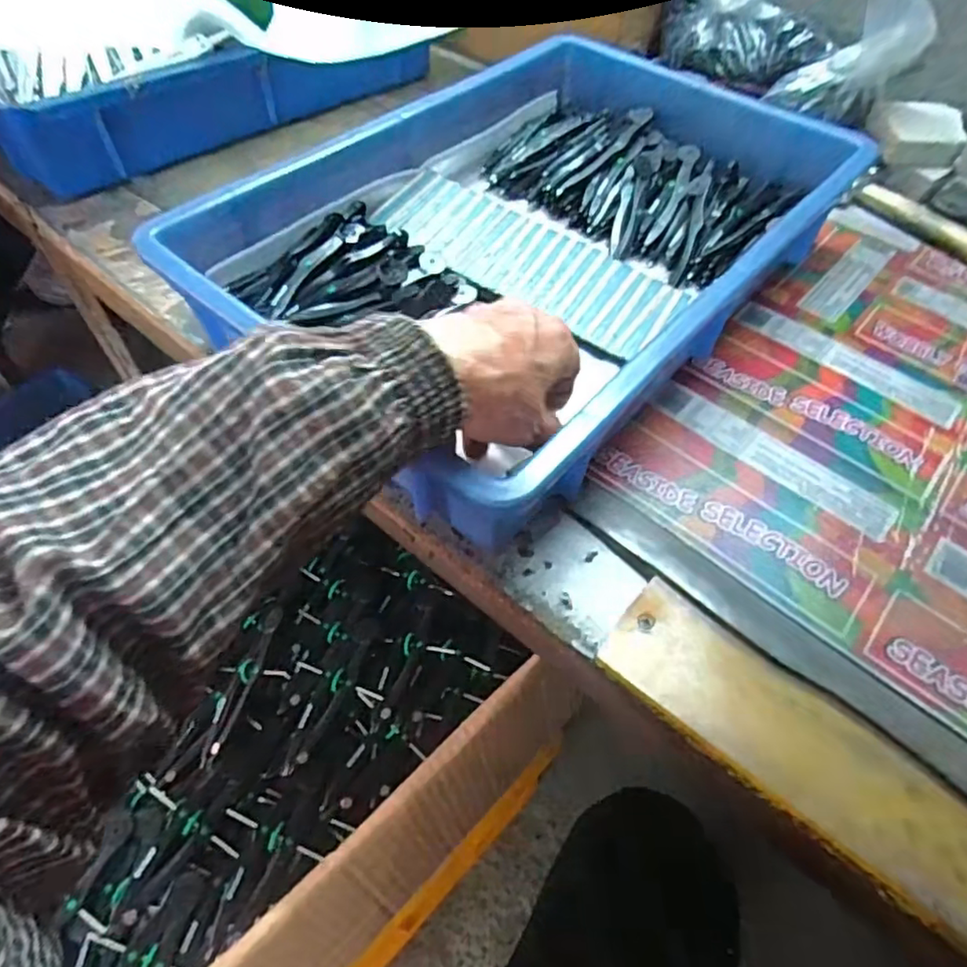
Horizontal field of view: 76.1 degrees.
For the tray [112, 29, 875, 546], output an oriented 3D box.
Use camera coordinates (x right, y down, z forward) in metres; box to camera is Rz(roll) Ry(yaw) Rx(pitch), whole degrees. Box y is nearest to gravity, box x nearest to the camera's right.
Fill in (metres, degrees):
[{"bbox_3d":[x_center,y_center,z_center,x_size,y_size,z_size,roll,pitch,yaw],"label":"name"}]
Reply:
[{"bbox_3d":[0.045,-0.180,0.441,0.276,0.074,0.448,37,60,22],"label":"tray"}]

